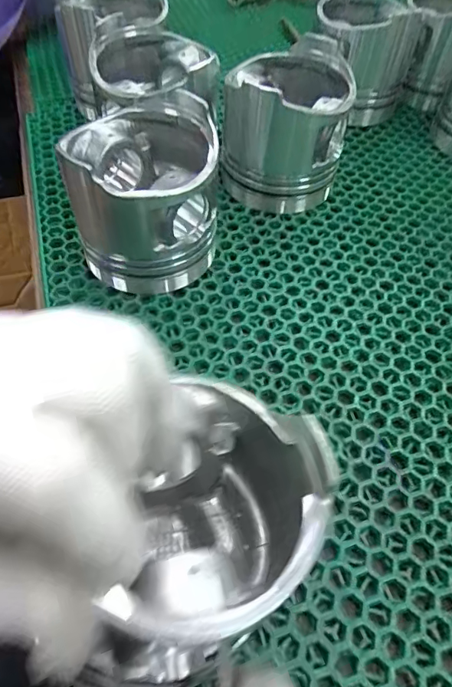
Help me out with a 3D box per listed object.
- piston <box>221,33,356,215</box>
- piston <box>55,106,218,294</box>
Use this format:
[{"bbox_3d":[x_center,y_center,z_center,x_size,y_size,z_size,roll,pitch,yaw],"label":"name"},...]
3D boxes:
[{"bbox_3d":[0.044,-0.160,0.347,0.087,0.084,0.092,8,54,4],"label":"piston"},{"bbox_3d":[-0.051,-0.089,0.295,0.088,0.082,0.092,-4,54,-4],"label":"piston"}]

